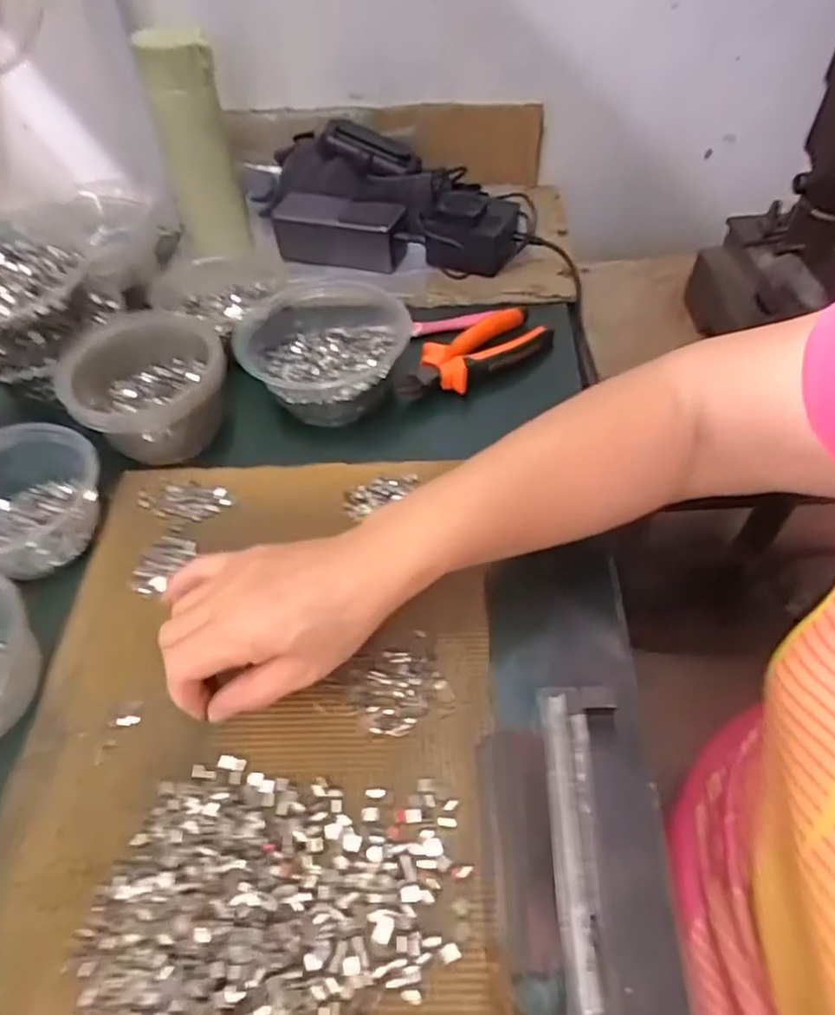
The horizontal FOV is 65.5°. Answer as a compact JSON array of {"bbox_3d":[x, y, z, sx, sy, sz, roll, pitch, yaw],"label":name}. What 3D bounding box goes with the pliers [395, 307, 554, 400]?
[{"bbox_3d":[0.049,-0.132,0.558,0.145,0.019,0.061,-34,58,-23],"label":"pliers"}]

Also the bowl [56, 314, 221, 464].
[{"bbox_3d":[-0.204,-0.097,0.509,0.107,0.075,0.109,-1,51,1],"label":"bowl"}]

